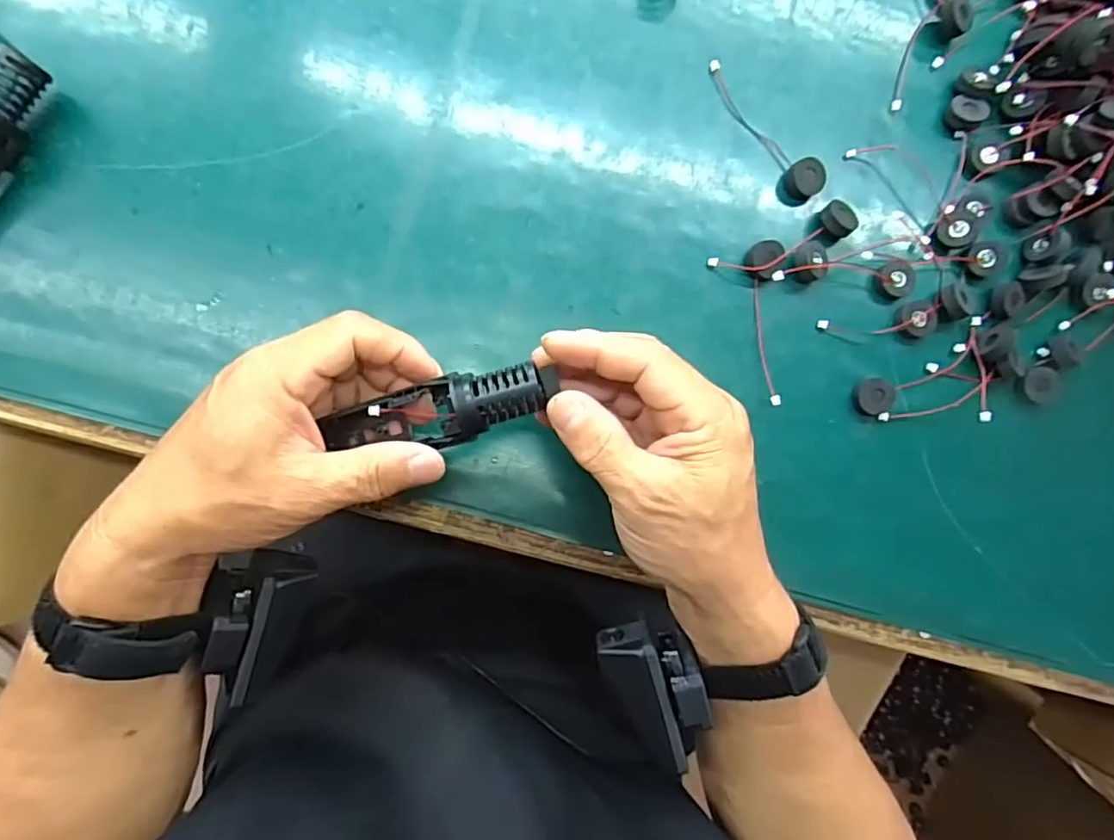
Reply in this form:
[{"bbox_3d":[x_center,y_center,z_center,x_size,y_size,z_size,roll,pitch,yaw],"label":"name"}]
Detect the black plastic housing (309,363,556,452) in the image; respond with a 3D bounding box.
[{"bbox_3d":[-0.058,-0.002,0.281,0.116,0.031,0.030,-11,89,19],"label":"black plastic housing"}]

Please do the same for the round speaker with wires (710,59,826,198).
[{"bbox_3d":[0.118,-0.166,0.341,0.020,0.012,0.094,-38,91,-5],"label":"round speaker with wires"}]

